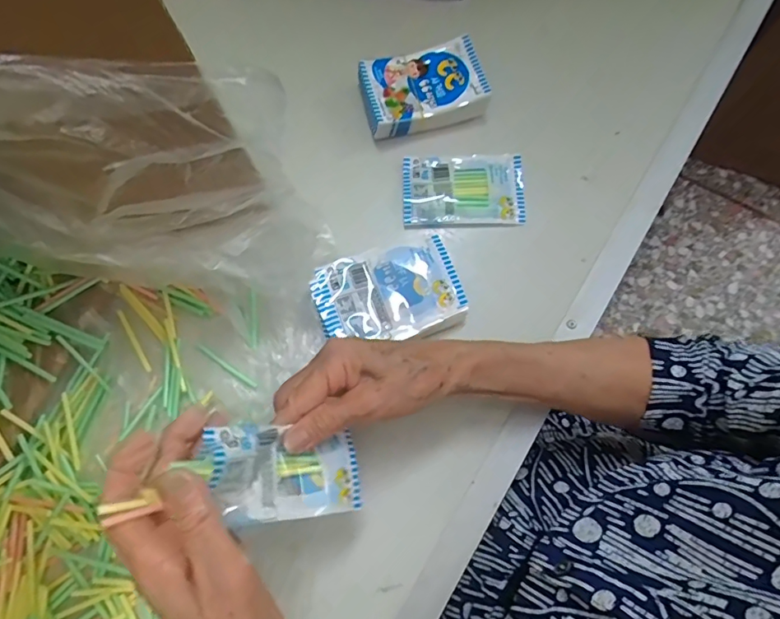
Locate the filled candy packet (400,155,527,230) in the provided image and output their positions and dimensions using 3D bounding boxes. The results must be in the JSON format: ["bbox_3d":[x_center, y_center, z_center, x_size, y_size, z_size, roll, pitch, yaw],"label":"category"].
[{"bbox_3d":[0.063,-0.108,0.428,0.102,0.017,0.071,-1,74,1],"label":"filled candy packet"}]

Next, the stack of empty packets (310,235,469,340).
[{"bbox_3d":[-0.001,-0.010,0.390,0.111,0.025,0.074,-13,74,-3],"label":"stack of empty packets"}]

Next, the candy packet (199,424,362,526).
[{"bbox_3d":[-0.061,0.097,0.287,0.101,0.020,0.051,22,72,-35],"label":"candy packet"}]

